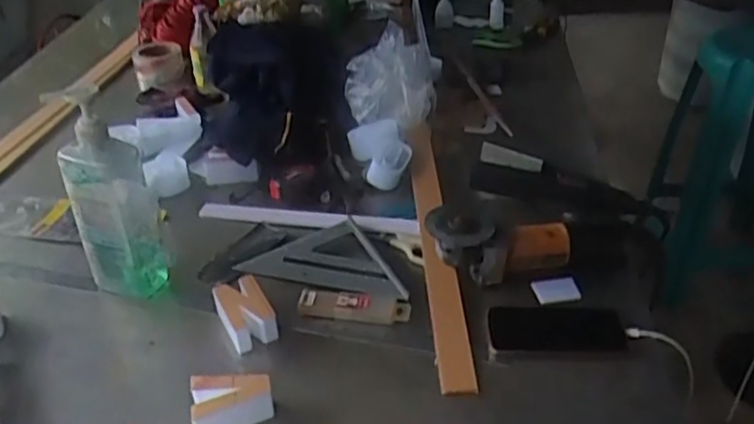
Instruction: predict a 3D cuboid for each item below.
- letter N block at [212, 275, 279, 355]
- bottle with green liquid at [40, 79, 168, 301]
[{"bbox_3d":[-0.158,0.119,0.840,0.055,0.042,0.087,-20,38,-23],"label":"letter N block"},{"bbox_3d":[-0.327,-0.017,0.864,0.096,0.274,0.073,-19,38,-21],"label":"bottle with green liquid"}]

